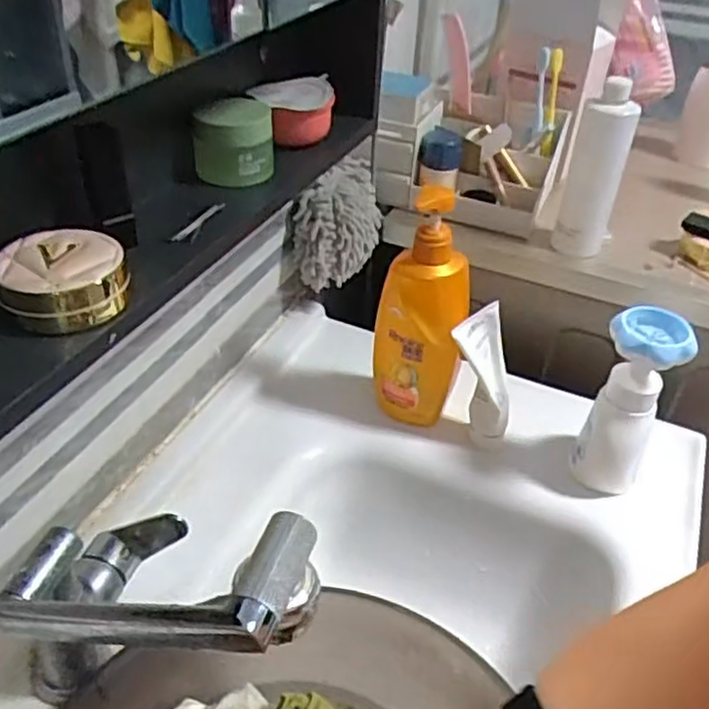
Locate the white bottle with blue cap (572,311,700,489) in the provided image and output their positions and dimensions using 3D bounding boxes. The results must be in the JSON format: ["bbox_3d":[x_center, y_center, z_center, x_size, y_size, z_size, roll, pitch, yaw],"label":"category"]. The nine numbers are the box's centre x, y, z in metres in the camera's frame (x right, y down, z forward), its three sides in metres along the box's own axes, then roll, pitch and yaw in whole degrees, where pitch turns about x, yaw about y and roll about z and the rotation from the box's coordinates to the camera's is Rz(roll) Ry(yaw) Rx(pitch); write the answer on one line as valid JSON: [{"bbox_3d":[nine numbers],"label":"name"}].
[{"bbox_3d":[0.265,0.053,0.688,0.069,0.196,0.059,14,39,13],"label":"white bottle with blue cap"}]

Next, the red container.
[{"bbox_3d":[-0.052,-0.217,0.623,0.064,0.045,0.061,-14,42,-22],"label":"red container"}]

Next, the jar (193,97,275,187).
[{"bbox_3d":[-0.097,-0.175,0.570,0.062,0.055,0.065,-1,38,-7],"label":"jar"}]

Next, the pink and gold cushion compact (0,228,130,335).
[{"bbox_3d":[-0.173,-0.044,0.417,0.072,0.037,0.065,-13,41,-21],"label":"pink and gold cushion compact"}]

